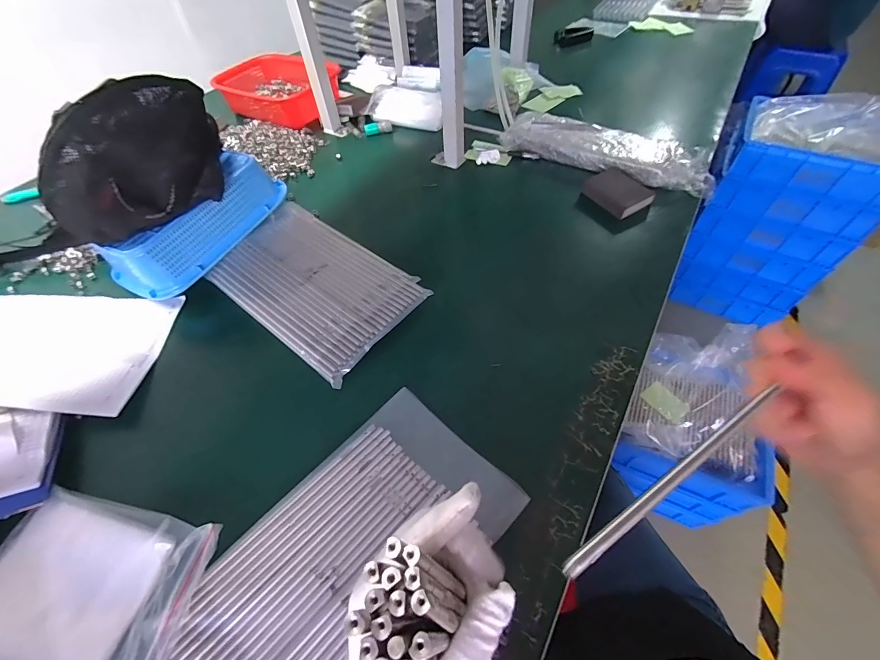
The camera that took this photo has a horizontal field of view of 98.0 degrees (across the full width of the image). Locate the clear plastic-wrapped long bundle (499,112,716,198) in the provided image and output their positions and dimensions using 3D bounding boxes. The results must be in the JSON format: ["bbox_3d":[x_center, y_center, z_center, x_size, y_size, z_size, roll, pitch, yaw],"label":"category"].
[{"bbox_3d":[0.320,-0.354,0.741,0.405,0.042,0.116,22,59,18],"label":"clear plastic-wrapped long bundle"}]

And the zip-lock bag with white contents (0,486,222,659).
[{"bbox_3d":[-0.341,0.248,0.357,0.227,0.019,0.156,7,54,9],"label":"zip-lock bag with white contents"}]

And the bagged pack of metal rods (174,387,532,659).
[{"bbox_3d":[-0.089,0.222,0.374,0.187,0.017,0.327,37,63,26],"label":"bagged pack of metal rods"}]

